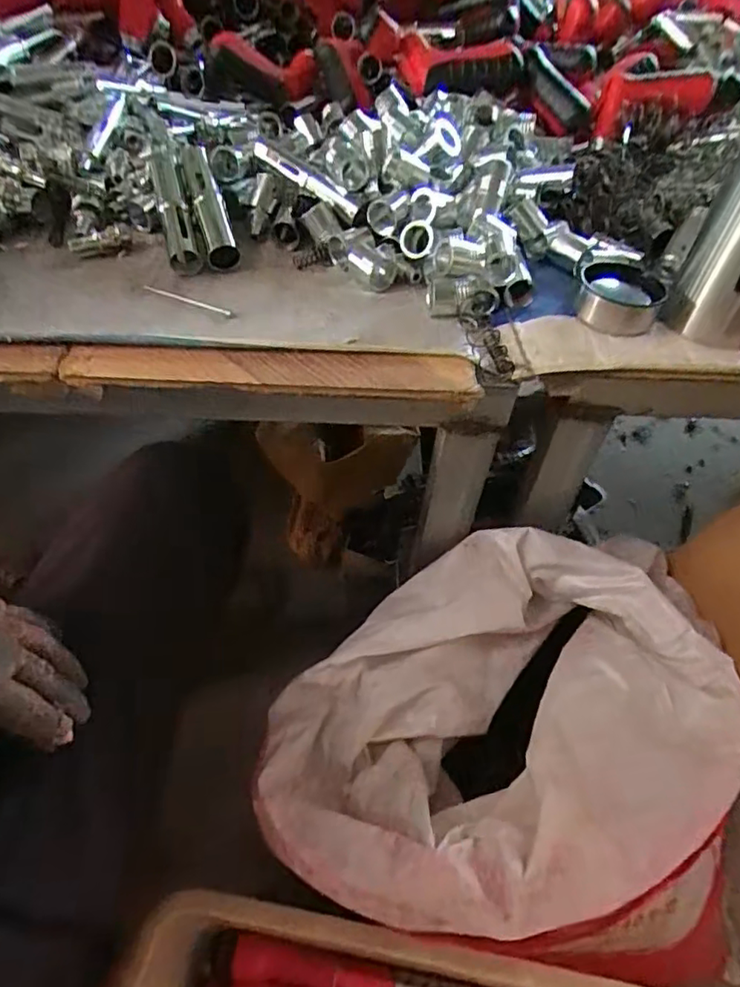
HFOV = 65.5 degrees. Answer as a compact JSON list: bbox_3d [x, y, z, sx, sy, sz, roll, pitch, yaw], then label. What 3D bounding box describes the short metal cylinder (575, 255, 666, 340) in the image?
[{"bbox_3d":[0.198,-0.161,0.466,0.067,0.030,0.062,18,52,11],"label":"short metal cylinder"}]

